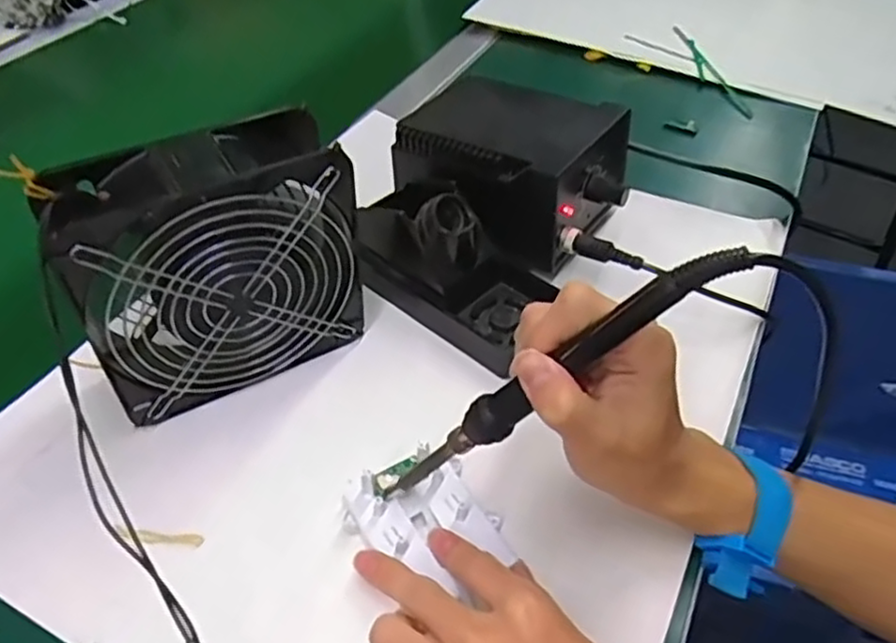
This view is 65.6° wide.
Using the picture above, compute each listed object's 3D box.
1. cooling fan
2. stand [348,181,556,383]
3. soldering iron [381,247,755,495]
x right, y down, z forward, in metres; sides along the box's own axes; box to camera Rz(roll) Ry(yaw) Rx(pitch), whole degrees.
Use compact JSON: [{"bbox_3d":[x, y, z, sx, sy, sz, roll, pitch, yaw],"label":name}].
[{"bbox_3d":[-0.128,-0.028,0.393,0.152,0.142,0.058,-26,52,-25],"label":"cooling fan"},{"bbox_3d":[0.000,-0.046,0.474,0.150,0.070,0.074,34,53,27],"label":"stand"},{"bbox_3d":[0.041,0.027,0.309,0.017,0.202,0.021,29,37,-29],"label":"soldering iron"}]

